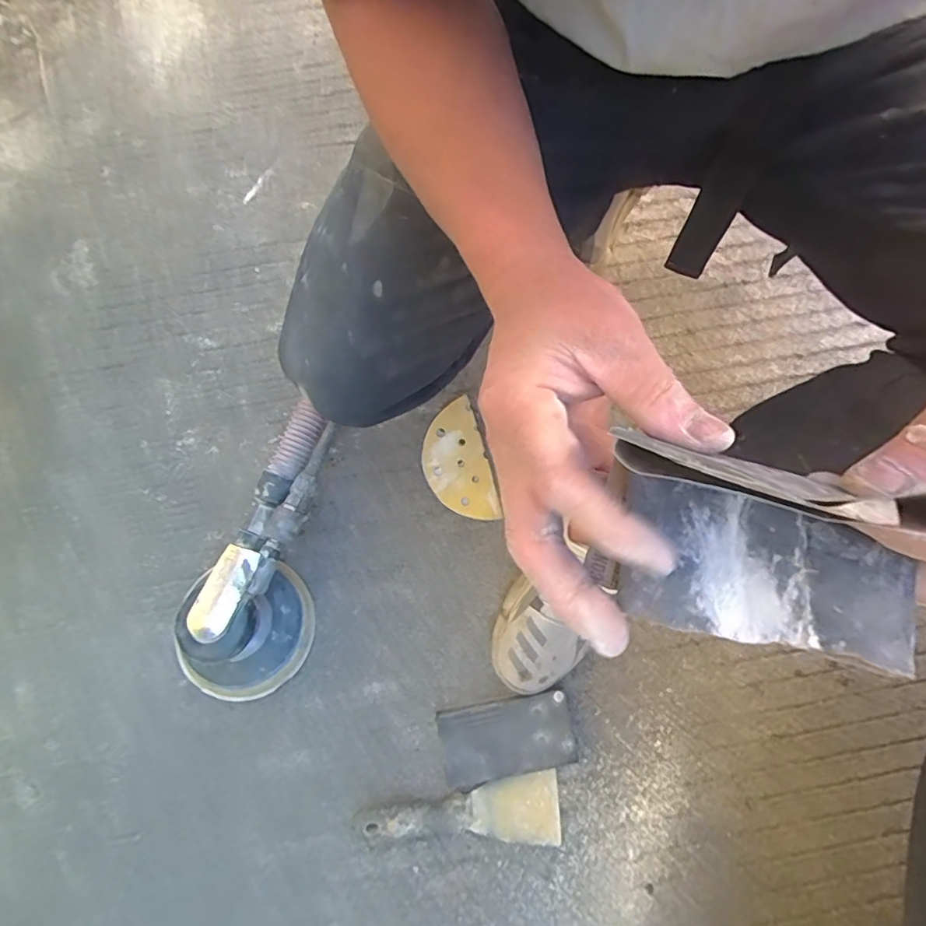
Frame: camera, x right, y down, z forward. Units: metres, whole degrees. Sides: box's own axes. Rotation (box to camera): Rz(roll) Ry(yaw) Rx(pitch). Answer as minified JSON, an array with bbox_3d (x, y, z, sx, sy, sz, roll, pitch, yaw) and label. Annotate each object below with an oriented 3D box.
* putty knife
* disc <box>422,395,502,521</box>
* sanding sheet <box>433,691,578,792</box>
[{"bbox_3d":[-0.003,0.338,0.517,0.194,0.030,0.067,0,76,-1],"label":"putty knife"},{"bbox_3d":[-0.008,0.000,0.601,0.069,0.005,0.139,-18,77,0],"label":"disc"},{"bbox_3d":[0.044,0.272,0.531,0.130,0.024,0.071,-10,76,-3],"label":"sanding sheet"}]

